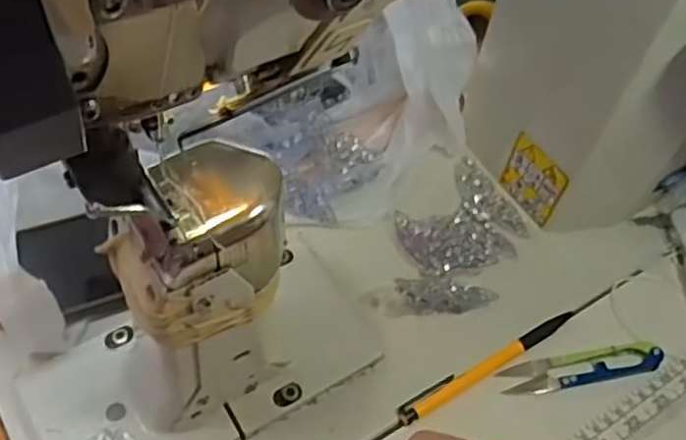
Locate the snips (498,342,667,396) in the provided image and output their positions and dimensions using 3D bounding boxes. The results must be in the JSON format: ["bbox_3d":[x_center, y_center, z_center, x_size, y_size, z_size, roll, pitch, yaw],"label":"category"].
[{"bbox_3d":[0.153,0.095,0.454,0.105,0.010,0.022,-10,50,-10],"label":"snips"}]

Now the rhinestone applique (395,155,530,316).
[{"bbox_3d":[0.081,0.014,0.497,0.084,0.023,0.131,43,59,16],"label":"rhinestone applique"}]

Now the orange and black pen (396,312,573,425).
[{"bbox_3d":[0.094,0.091,0.453,0.137,0.010,0.014,-25,54,-21],"label":"orange and black pen"}]

